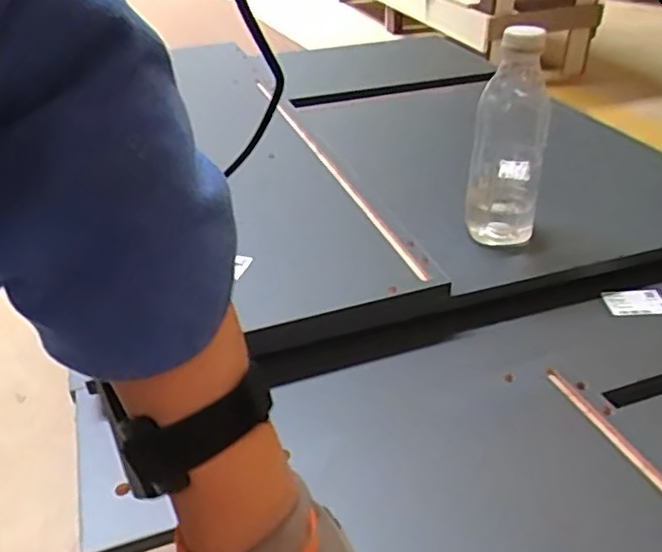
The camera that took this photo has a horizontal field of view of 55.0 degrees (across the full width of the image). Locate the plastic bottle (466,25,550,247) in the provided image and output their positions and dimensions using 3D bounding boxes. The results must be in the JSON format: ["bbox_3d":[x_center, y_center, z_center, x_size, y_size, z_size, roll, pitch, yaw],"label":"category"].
[{"bbox_3d":[0.200,-0.155,0.708,0.078,0.230,0.087,9,36,14],"label":"plastic bottle"}]

